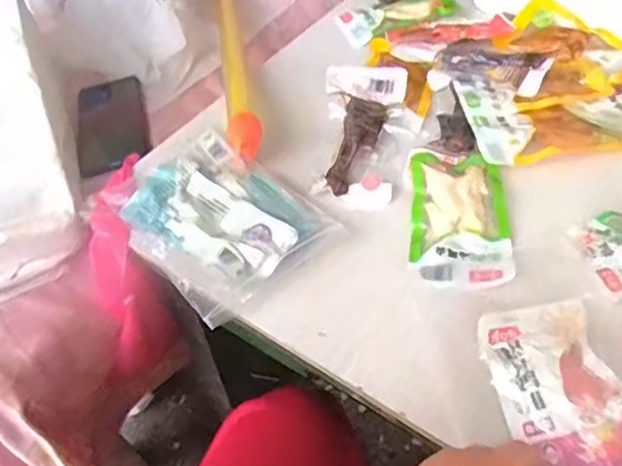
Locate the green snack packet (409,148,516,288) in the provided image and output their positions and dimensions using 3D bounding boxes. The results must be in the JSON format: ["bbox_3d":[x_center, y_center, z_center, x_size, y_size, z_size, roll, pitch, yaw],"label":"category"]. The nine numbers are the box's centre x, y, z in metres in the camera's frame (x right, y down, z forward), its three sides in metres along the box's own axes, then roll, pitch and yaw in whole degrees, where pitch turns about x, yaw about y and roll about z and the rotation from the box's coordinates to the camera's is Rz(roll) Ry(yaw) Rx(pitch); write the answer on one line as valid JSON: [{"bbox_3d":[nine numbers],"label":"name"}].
[{"bbox_3d":[0.124,-0.019,0.530,0.078,0.018,0.142,1,49,6],"label":"green snack packet"}]

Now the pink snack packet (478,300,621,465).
[{"bbox_3d":[0.166,0.103,0.418,0.077,0.019,0.134,-10,49,-3],"label":"pink snack packet"}]

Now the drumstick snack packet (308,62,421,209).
[{"bbox_3d":[0.055,-0.097,0.606,0.086,0.016,0.167,8,59,-3],"label":"drumstick snack packet"}]

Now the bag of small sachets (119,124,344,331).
[{"bbox_3d":[-0.085,-0.016,0.547,0.135,0.023,0.176,-38,56,-25],"label":"bag of small sachets"}]

